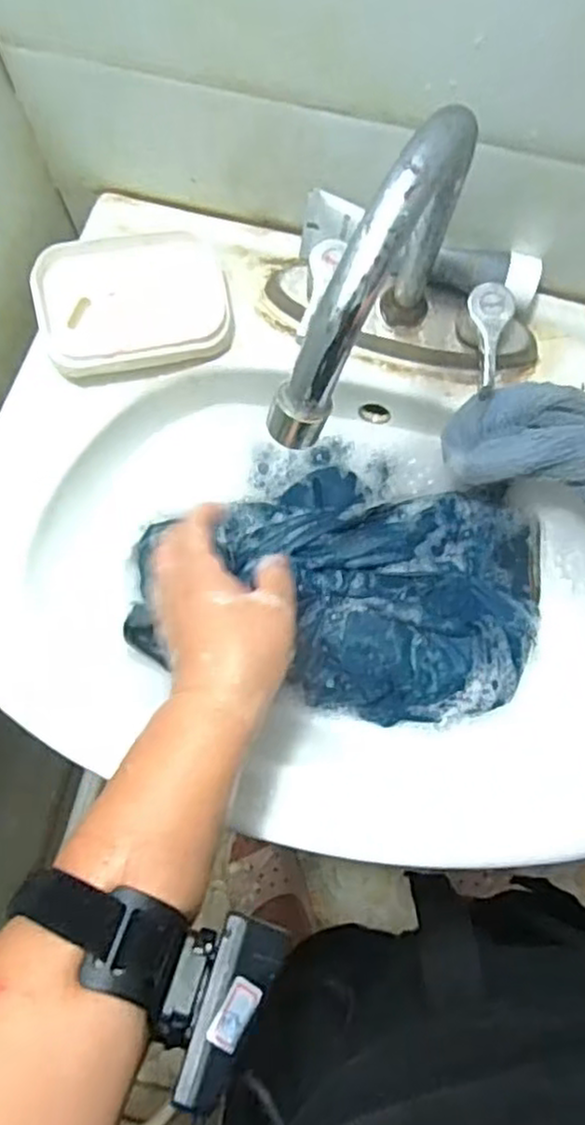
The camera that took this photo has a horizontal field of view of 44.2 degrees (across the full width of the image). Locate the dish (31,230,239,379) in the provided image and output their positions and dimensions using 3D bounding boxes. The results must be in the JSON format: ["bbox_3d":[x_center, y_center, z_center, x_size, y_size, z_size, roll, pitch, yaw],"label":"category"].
[{"bbox_3d":[-0.103,-0.170,0.474,0.121,0.038,0.090,-12,78,-3],"label":"dish"}]

